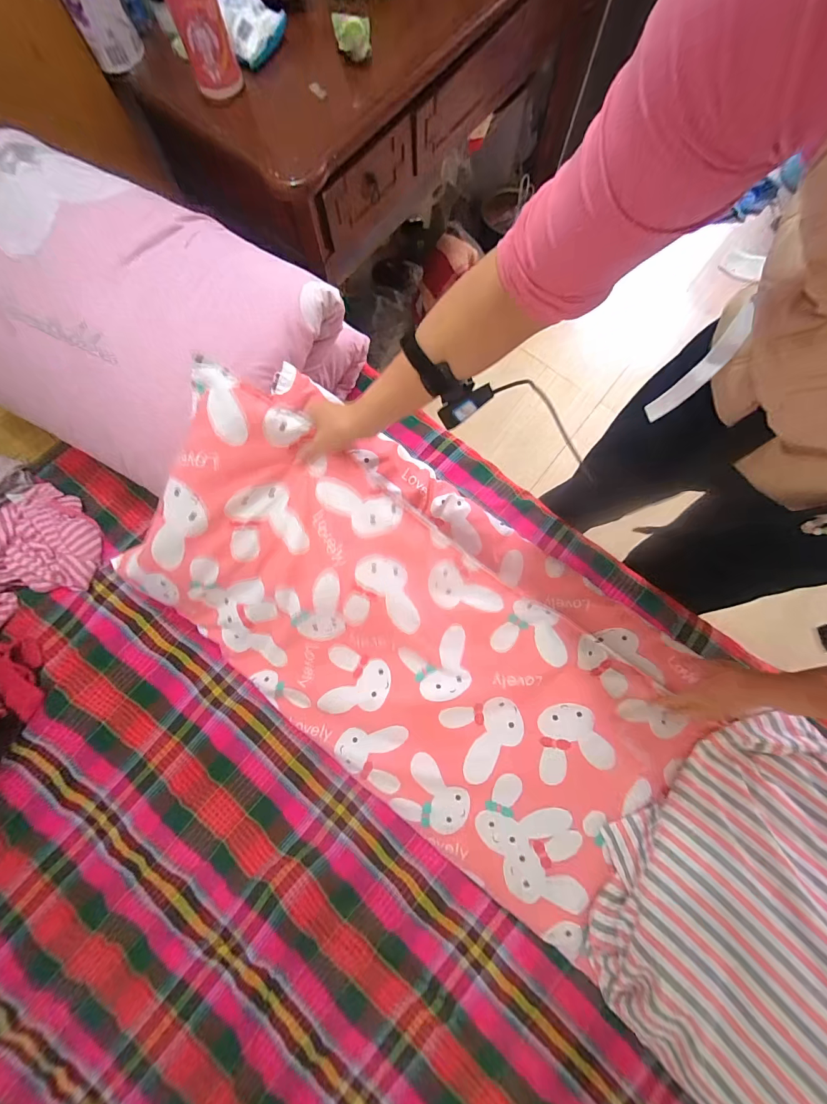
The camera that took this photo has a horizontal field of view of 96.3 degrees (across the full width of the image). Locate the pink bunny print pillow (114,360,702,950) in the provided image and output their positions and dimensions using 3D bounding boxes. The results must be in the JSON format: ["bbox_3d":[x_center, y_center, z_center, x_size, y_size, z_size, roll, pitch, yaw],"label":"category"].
[{"bbox_3d":[0.018,0.132,0.553,0.831,0.245,0.509,32,81,6],"label":"pink bunny print pillow"}]

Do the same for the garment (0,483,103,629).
[{"bbox_3d":[-0.759,0.000,0.716,0.270,0.052,0.236,-31,81,-5],"label":"garment"}]

